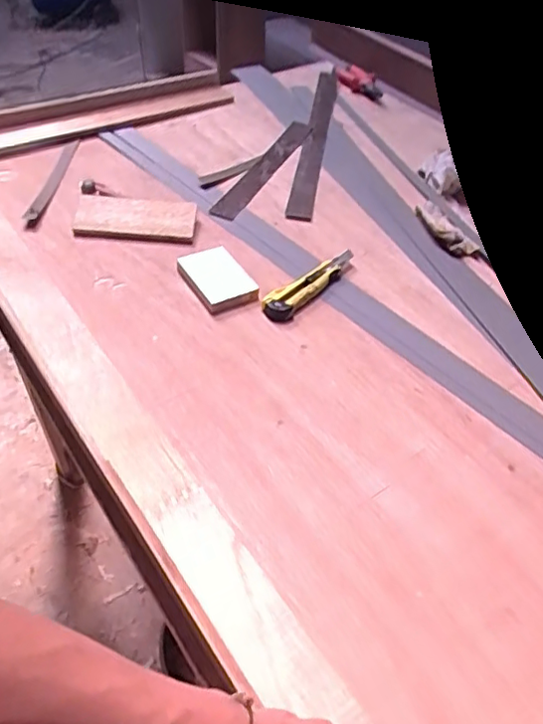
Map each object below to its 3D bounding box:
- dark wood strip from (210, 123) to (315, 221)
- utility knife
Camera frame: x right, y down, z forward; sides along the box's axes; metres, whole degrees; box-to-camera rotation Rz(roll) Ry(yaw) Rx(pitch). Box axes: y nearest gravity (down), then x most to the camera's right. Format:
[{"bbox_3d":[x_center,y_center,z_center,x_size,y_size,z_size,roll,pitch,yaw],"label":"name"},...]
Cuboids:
[{"bbox_3d":[-0.014,-0.372,1.098,0.059,0.015,0.414,10,45,22],"label":"dark wood strip"},{"bbox_3d":[0.062,-0.116,0.839,0.044,0.015,0.192,37,53,25],"label":"utility knife"}]

